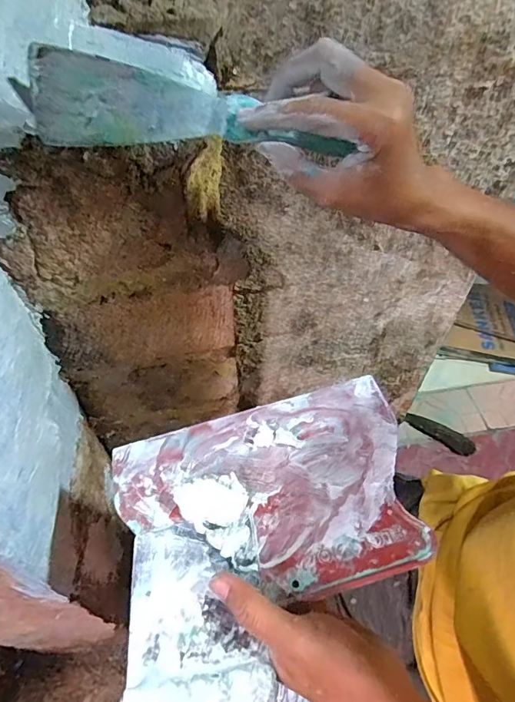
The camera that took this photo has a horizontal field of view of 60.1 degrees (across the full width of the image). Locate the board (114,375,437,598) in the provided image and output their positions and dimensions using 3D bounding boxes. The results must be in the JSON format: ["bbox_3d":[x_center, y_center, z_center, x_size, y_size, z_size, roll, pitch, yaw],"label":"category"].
[{"bbox_3d":[0.007,0.095,0.307,0.203,0.015,0.139,-14,48,-6],"label":"board"}]

